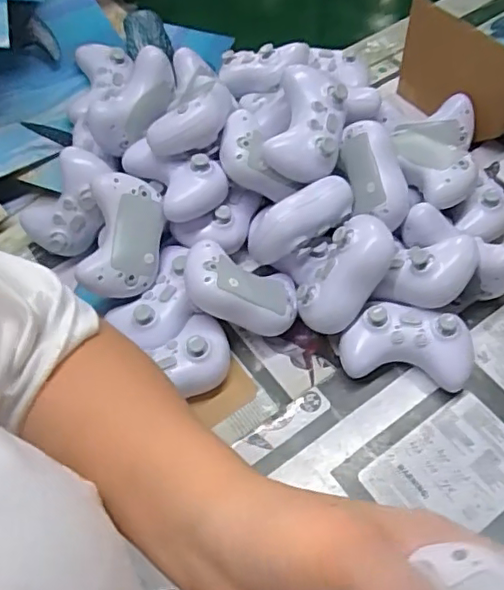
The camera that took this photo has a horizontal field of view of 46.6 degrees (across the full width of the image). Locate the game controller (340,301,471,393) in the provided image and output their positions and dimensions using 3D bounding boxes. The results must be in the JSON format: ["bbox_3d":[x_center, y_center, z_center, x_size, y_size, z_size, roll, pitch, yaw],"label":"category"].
[{"bbox_3d":[0.136,0.044,0.520,0.111,0.035,0.066,8,93,11],"label":"game controller"}]

